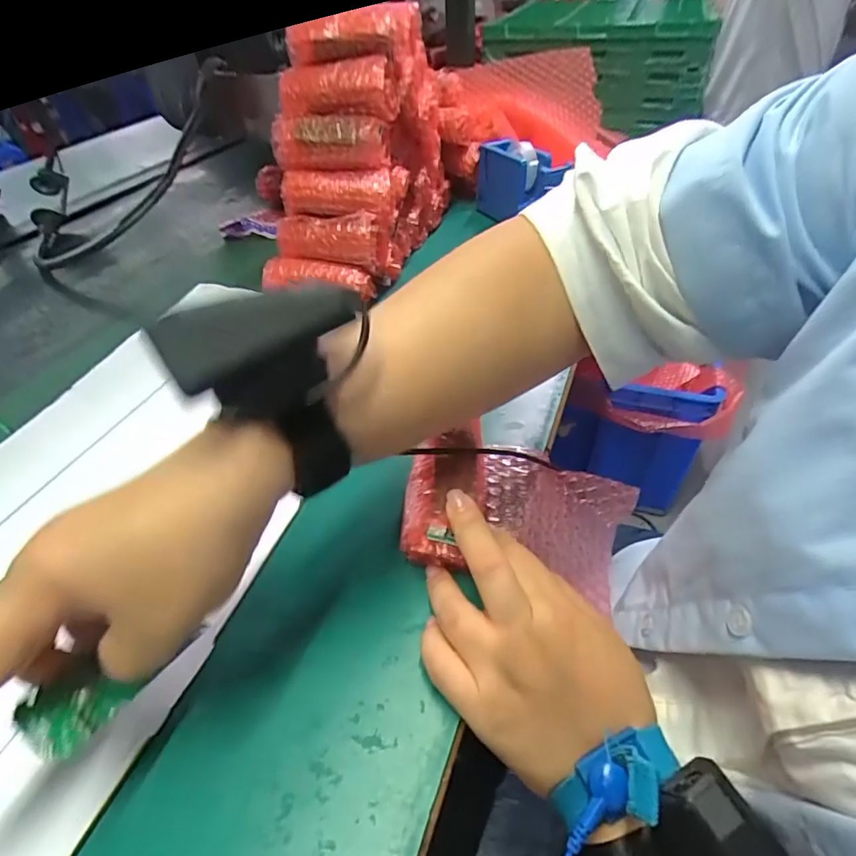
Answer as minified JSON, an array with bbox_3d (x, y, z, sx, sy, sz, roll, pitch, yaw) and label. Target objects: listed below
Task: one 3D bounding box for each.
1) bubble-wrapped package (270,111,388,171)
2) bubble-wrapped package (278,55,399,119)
[{"bbox_3d":[-0.093,-0.268,0.468,0.109,0.040,0.046,-2,44,2],"label":"bubble-wrapped package"},{"bbox_3d":[-0.084,-0.316,0.463,0.108,0.040,0.048,9,45,13],"label":"bubble-wrapped package"}]

